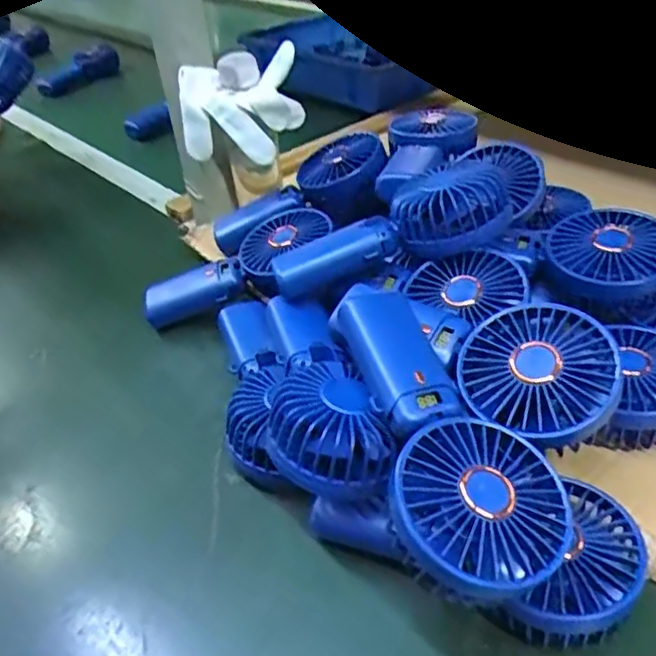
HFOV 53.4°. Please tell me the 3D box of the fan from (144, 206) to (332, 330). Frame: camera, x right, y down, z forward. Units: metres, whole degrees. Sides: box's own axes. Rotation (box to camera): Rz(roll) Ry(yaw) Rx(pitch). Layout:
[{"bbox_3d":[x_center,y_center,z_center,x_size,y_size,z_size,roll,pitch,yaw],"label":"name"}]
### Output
[{"bbox_3d":[-0.080,-0.053,0.586,0.179,0.036,0.074,-30,41,0],"label":"fan"}]

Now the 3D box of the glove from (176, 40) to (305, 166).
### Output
[{"bbox_3d":[-0.083,-0.200,0.614,0.108,0.104,0.051,-16,40,-12],"label":"glove"}]

